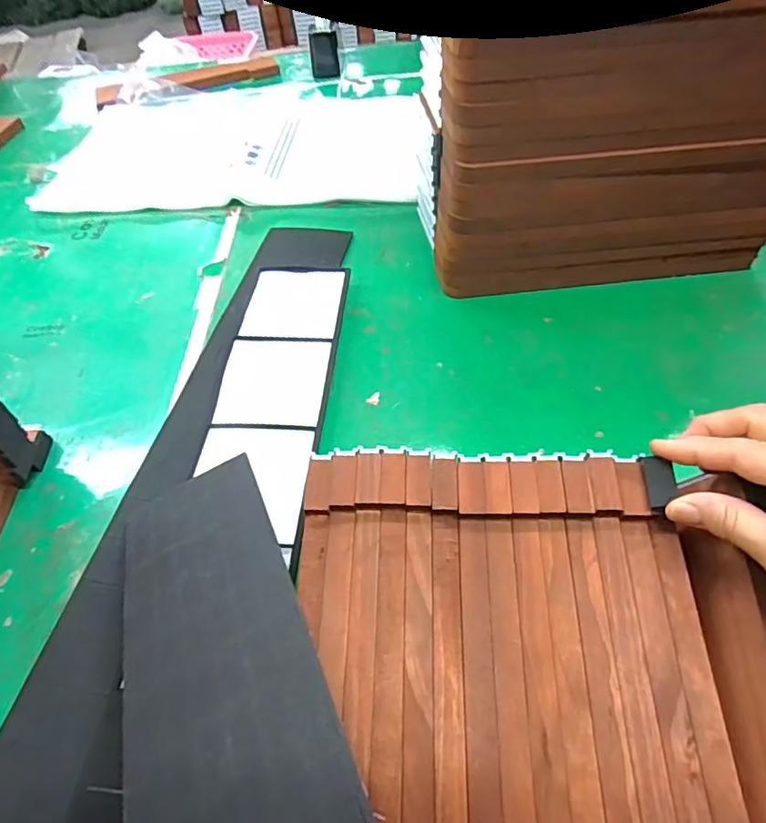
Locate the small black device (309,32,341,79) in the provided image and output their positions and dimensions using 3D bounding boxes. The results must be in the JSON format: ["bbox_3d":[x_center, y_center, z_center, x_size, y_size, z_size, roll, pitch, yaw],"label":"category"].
[{"bbox_3d":[-0.092,-0.570,0.862,0.045,0.062,0.013,-8,30,-9],"label":"small black device"}]

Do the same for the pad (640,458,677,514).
[{"bbox_3d":[0.156,0.041,0.303,0.014,0.006,0.033,3,59,7],"label":"pad"}]

